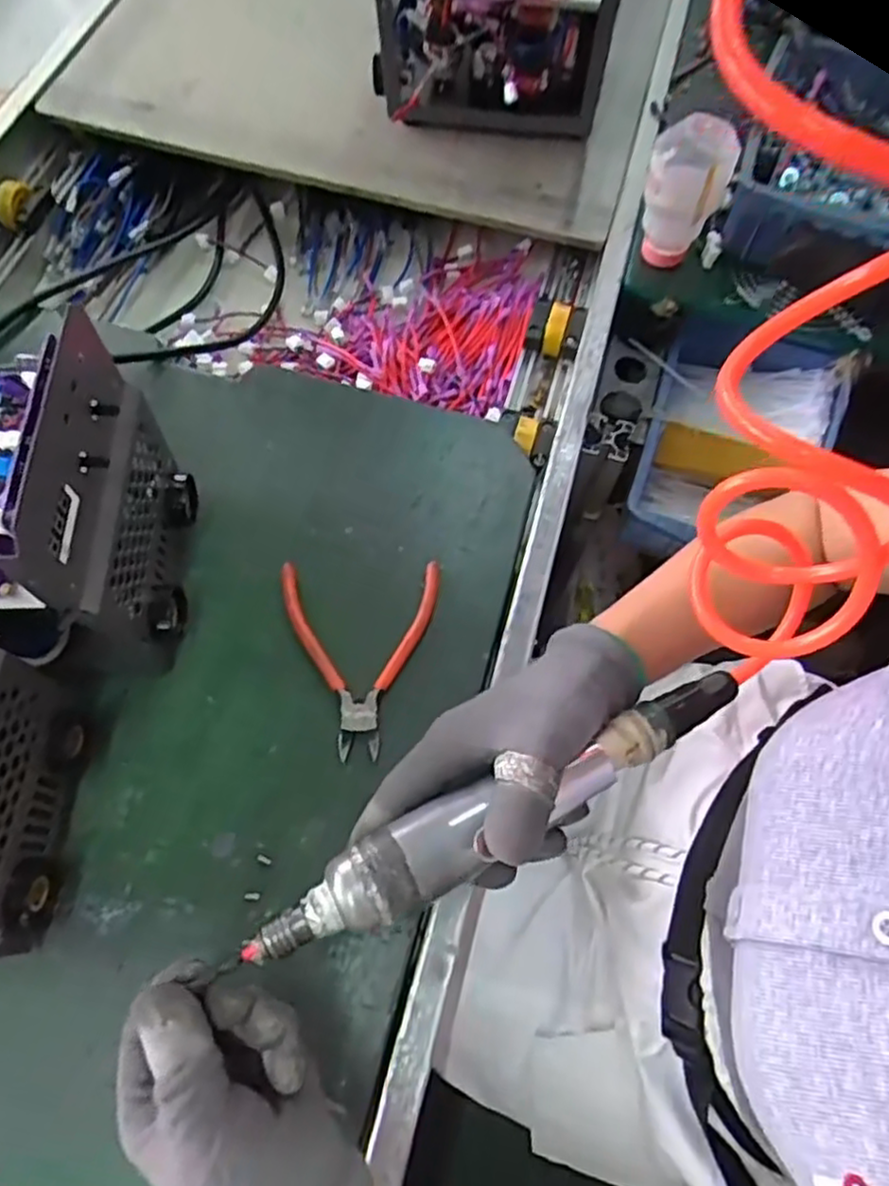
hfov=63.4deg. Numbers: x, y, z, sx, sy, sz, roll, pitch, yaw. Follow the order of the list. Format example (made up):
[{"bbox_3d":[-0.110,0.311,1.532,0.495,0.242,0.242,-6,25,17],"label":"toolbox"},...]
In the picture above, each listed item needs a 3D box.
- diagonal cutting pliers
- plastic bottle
[{"bbox_3d":[-0.055,0.042,0.498,0.109,0.014,0.138,-4,67,-4],"label":"diagonal cutting pliers"},{"bbox_3d":[0.194,-0.326,0.606,0.067,0.106,0.075,25,68,8],"label":"plastic bottle"}]

